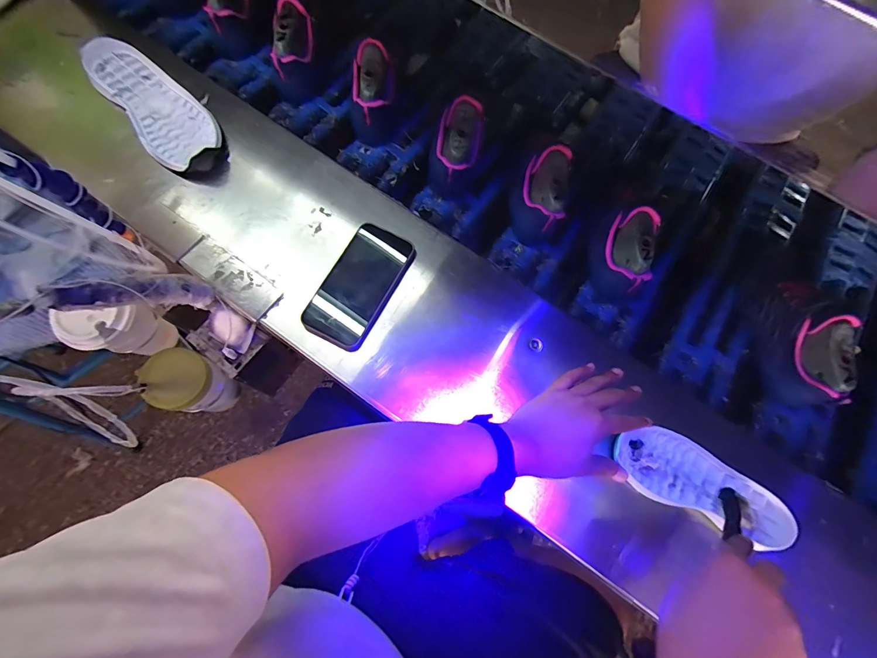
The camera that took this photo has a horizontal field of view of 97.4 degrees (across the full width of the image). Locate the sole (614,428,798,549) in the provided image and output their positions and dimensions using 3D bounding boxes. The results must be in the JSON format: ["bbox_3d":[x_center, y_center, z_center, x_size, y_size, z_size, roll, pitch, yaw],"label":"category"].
[{"bbox_3d":[0.297,0.172,0.433,0.196,0.029,0.078,26,77,7],"label":"sole"}]

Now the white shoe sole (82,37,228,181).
[{"bbox_3d":[-0.393,-0.312,0.542,0.094,0.061,0.237,-41,79,-10],"label":"white shoe sole"}]

